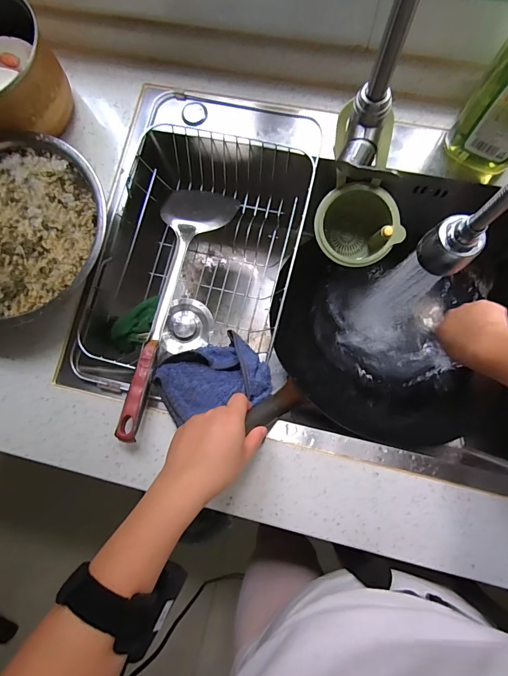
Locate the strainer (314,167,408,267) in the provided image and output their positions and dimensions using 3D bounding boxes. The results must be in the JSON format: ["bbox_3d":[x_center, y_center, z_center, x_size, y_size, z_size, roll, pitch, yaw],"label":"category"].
[{"bbox_3d":[0.154,-0.164,0.565,0.119,0.107,0.126,0,82,1],"label":"strainer"}]

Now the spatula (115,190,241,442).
[{"bbox_3d":[-0.105,-0.061,0.493,0.105,0.040,0.390,9,67,4],"label":"spatula"}]

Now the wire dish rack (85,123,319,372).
[{"bbox_3d":[-0.074,-0.108,0.530,0.246,0.093,0.373,13,82,2],"label":"wire dish rack"}]

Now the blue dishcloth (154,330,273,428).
[{"bbox_3d":[-0.049,0.053,0.465,0.131,0.045,0.101,-27,80,-2],"label":"blue dishcloth"}]

